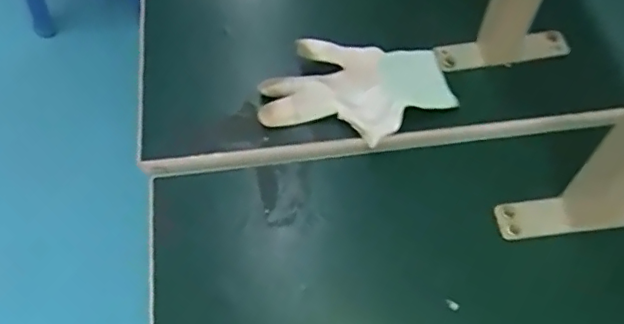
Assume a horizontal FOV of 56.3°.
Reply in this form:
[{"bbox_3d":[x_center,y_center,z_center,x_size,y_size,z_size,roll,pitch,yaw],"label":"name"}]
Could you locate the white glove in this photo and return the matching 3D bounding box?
[{"bbox_3d":[0.041,-0.068,0.521,0.164,0.031,0.095,8,61,3],"label":"white glove"}]

